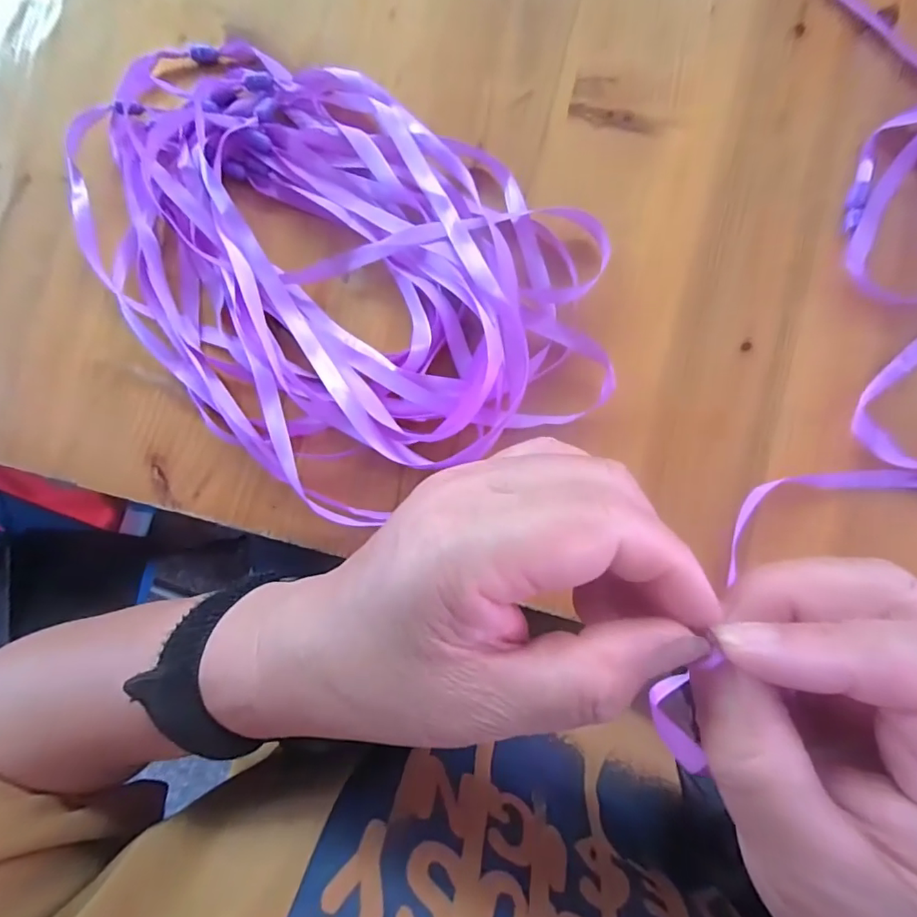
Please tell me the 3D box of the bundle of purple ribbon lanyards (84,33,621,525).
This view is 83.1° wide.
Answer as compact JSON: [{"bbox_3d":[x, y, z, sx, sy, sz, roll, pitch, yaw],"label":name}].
[{"bbox_3d":[-0.083,-0.101,0.278,0.305,0.029,0.194,32,90,9],"label":"bundle of purple ribbon lanyards"}]

